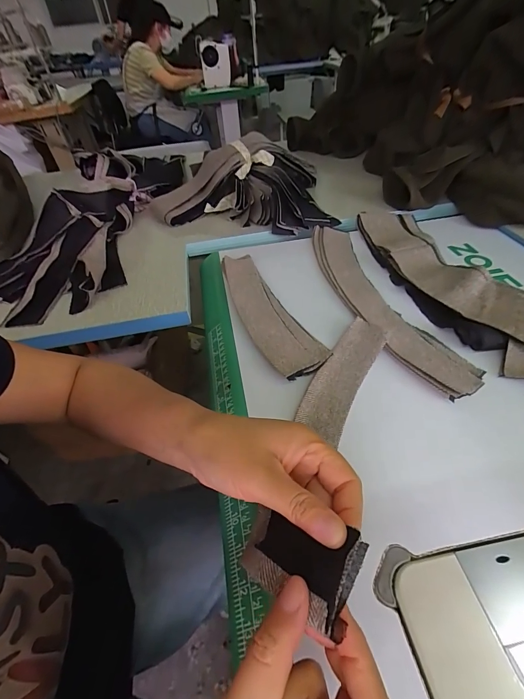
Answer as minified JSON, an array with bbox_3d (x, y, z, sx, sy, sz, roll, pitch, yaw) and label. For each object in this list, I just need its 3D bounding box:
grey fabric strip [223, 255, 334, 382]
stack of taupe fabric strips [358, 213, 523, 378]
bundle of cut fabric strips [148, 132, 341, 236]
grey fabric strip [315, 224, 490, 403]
[{"bbox_3d":[-0.001,-0.058,0.459,0.070,0.017,0.262,-21,47,-14],"label":"grey fabric strip"},{"bbox_3d":[0.259,-0.114,0.469,0.116,0.040,0.394,-12,46,-5],"label":"stack of taupe fabric strips"},{"bbox_3d":[-0.035,-0.343,0.676,0.372,0.109,0.221,7,47,13],"label":"bundle of cut fabric strips"},{"bbox_3d":[0.154,-0.086,0.470,0.084,0.014,0.386,-13,46,-7],"label":"grey fabric strip"}]

